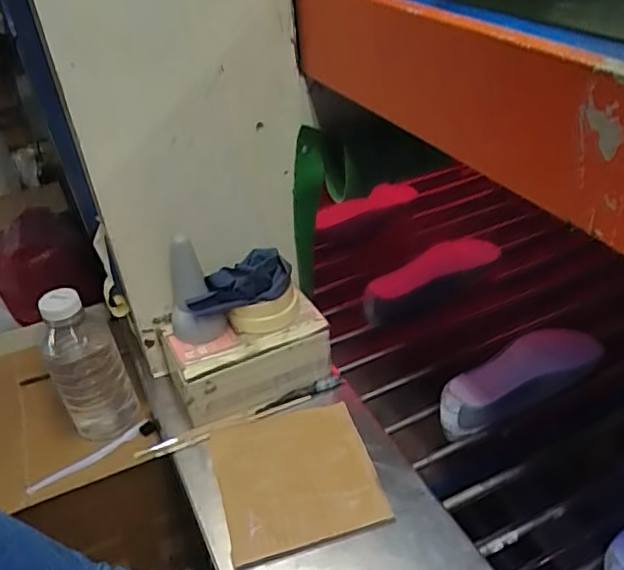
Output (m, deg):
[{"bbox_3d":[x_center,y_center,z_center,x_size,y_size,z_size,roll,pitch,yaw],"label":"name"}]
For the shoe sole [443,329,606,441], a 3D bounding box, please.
[{"bbox_3d":[0.279,0.126,0.819,0.252,0.049,0.094,-23,47,-24],"label":"shoe sole"}]

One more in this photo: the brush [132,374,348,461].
[{"bbox_3d":[-0.085,0.160,0.767,0.271,0.012,0.019,-17,37,-18],"label":"brush"}]

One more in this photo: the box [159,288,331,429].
[{"bbox_3d":[-0.083,0.093,0.795,0.202,0.088,0.115,-15,36,-15],"label":"box"}]

